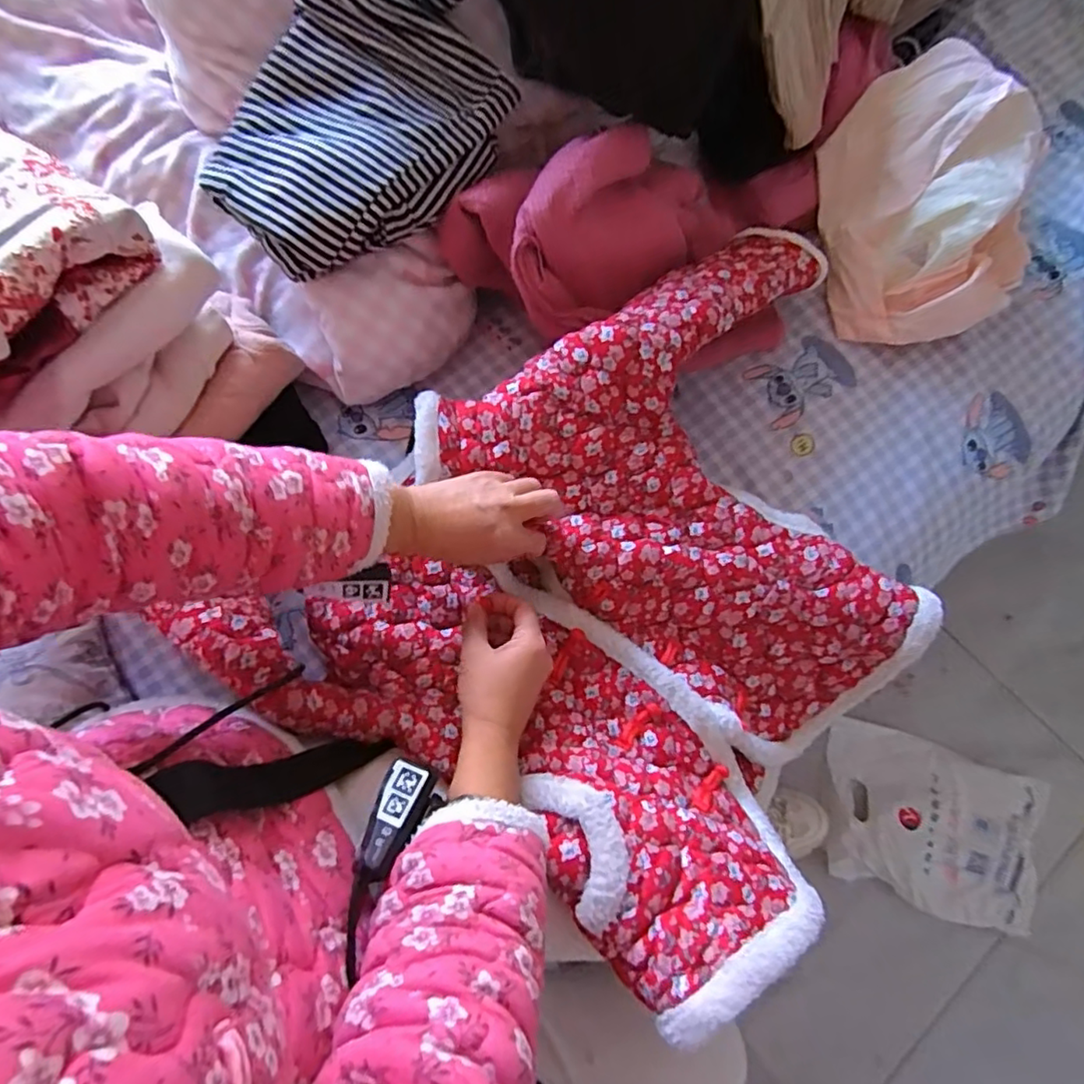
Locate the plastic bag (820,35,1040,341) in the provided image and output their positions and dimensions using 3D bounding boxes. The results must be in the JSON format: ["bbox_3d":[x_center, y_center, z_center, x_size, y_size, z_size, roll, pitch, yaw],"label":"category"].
[{"bbox_3d":[0.430,-0.380,0.671,0.205,0.120,0.304,2,72,-1],"label":"plastic bag"}]

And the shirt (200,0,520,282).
[{"bbox_3d":[-0.172,-0.406,0.564,0.292,0.113,0.213,-38,77,-13],"label":"shirt"}]

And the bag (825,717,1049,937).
[{"bbox_3d":[0.663,0.477,1.022,0.370,0.056,0.267,17,72,4],"label":"bag"}]

